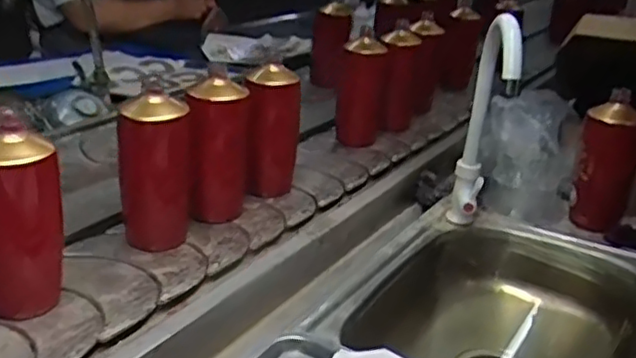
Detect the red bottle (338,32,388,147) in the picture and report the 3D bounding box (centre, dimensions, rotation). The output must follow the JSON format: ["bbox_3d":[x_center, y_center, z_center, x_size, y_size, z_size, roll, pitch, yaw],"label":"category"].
[{"bbox_3d":[0.073,-0.152,1.126,0.077,0.178,0.060,9,27,-2],"label":"red bottle"}]

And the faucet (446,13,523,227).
[{"bbox_3d":[0.209,-0.048,0.842,0.043,0.321,0.199,9,25,8],"label":"faucet"}]

